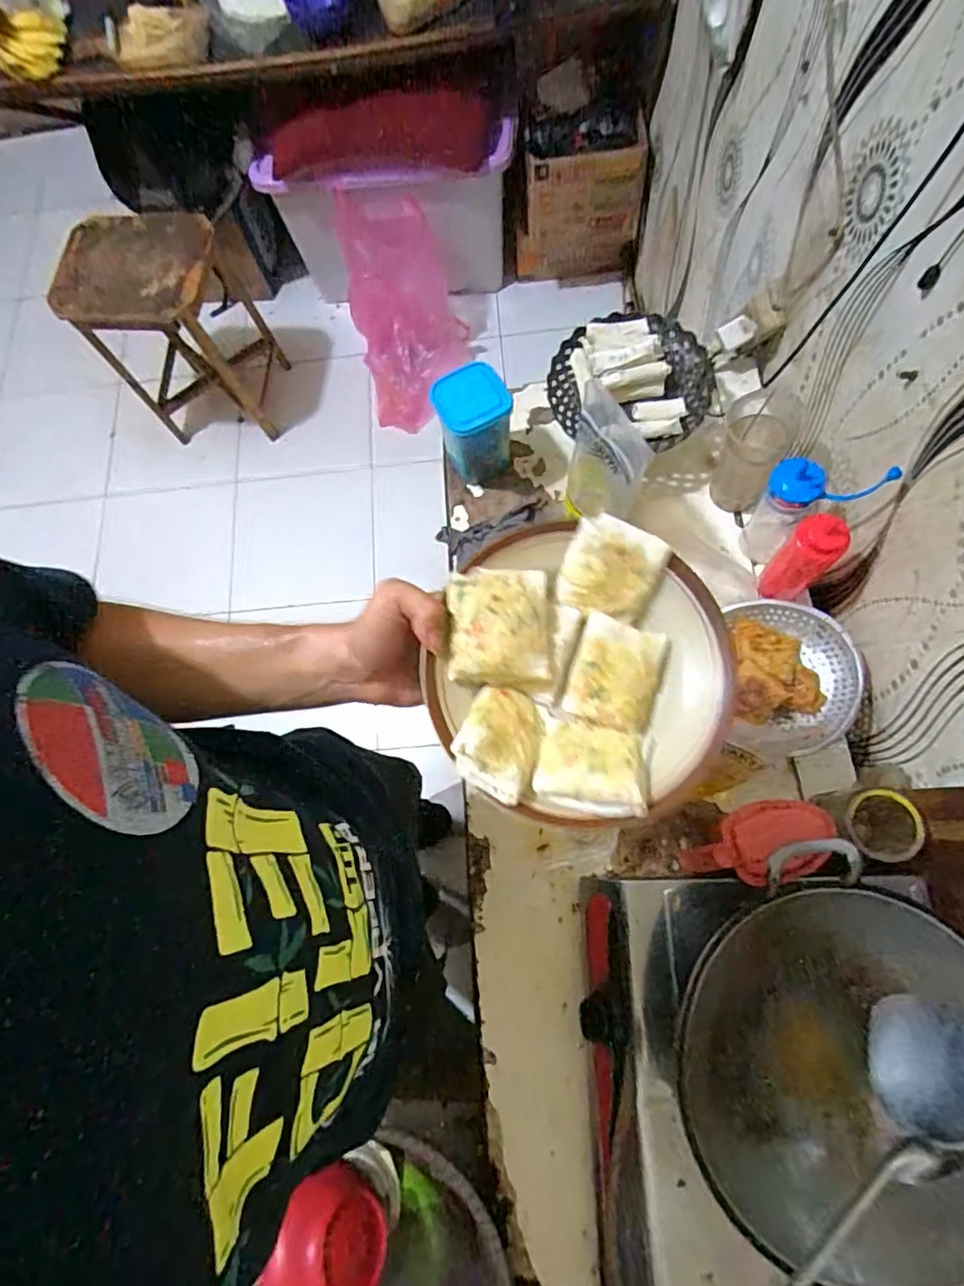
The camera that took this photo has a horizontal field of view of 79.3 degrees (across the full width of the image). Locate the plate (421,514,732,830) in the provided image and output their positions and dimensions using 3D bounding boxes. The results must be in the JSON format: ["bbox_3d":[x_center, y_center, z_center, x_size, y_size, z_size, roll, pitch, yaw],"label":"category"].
[{"bbox_3d":[0.067,0.019,0.396,0.190,0.045,0.198,0,70,1],"label":"plate"}]

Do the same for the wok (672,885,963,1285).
[{"bbox_3d":[0.340,0.398,0.539,0.267,0.114,0.316,33,74,12],"label":"wok"}]

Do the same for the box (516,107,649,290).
[{"bbox_3d":[0.251,-1.155,1.533,0.301,0.371,0.198,1,70,2],"label":"box"}]

